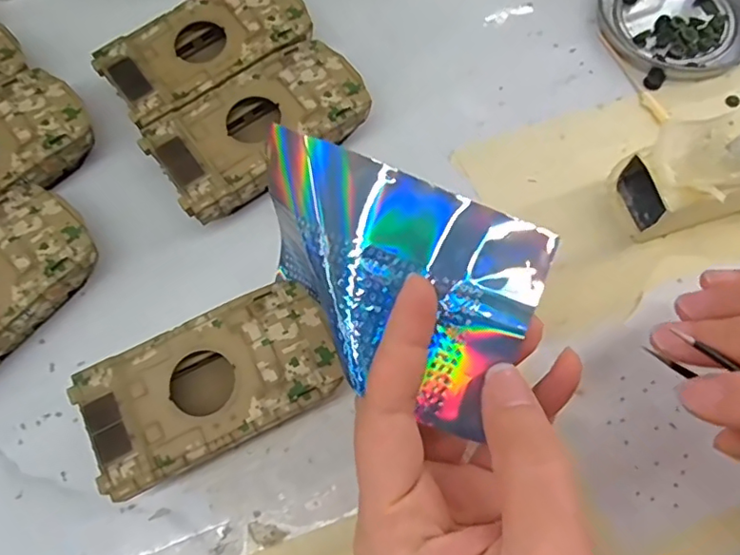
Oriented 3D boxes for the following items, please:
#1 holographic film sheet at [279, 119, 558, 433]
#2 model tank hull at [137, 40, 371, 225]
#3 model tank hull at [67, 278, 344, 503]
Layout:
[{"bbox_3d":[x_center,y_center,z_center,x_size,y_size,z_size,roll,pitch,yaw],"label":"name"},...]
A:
[{"bbox_3d":[0.002,-0.003,0.195,0.105,0.021,0.071,24,74,10],"label":"holographic film sheet"},{"bbox_3d":[-0.048,-0.067,0.262,0.096,0.027,0.051,-35,73,-10],"label":"model tank hull"},{"bbox_3d":[-0.059,0.043,0.225,0.094,0.026,0.051,-26,72,-6],"label":"model tank hull"}]

